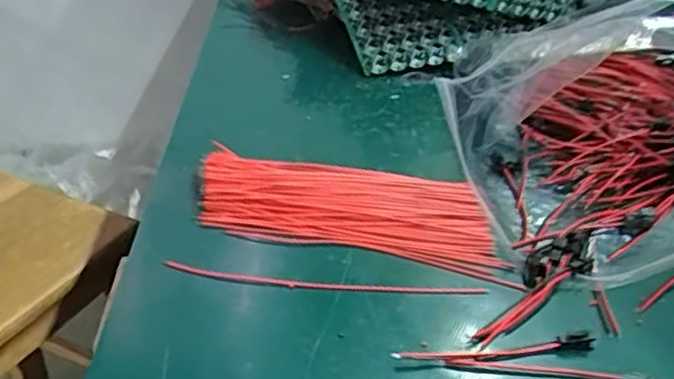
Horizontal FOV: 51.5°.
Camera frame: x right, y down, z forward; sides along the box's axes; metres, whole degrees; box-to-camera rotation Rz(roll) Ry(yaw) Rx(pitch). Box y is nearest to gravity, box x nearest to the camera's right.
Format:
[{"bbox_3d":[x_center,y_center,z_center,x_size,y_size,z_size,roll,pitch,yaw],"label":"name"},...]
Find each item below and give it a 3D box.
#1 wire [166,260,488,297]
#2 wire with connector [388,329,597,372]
[{"bbox_3d":[-0.006,0.049,0.376,0.173,0.004,0.012,5,32,1],"label":"wire"},{"bbox_3d":[0.078,0.079,0.340,0.101,0.007,0.011,-3,33,-12],"label":"wire with connector"}]

